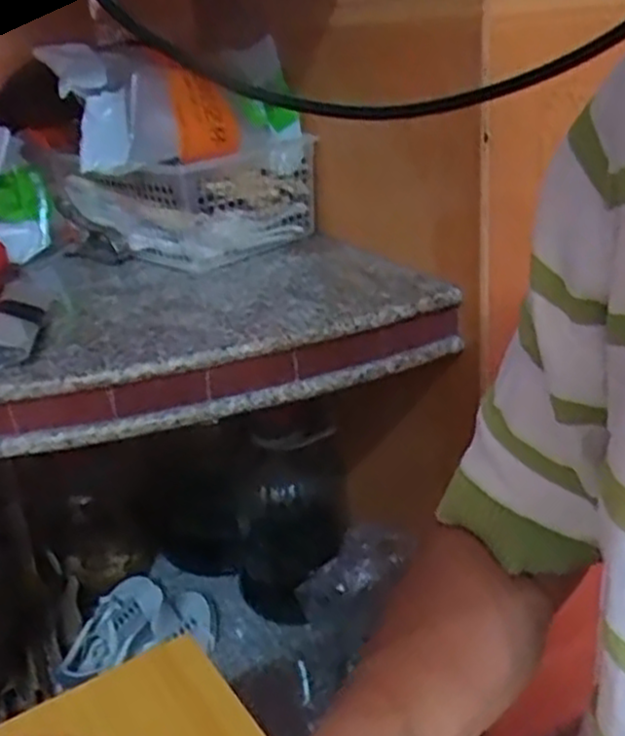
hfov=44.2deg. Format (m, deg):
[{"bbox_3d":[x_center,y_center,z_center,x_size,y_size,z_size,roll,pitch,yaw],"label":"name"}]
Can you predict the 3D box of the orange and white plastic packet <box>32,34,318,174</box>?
[{"bbox_3d":[-0.130,-0.283,0.810,0.101,0.116,0.279,16,32,40],"label":"orange and white plastic packet"}]

